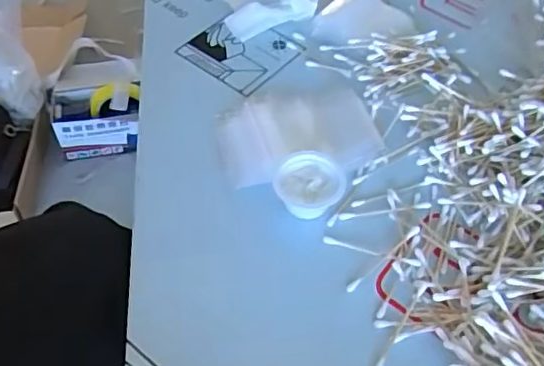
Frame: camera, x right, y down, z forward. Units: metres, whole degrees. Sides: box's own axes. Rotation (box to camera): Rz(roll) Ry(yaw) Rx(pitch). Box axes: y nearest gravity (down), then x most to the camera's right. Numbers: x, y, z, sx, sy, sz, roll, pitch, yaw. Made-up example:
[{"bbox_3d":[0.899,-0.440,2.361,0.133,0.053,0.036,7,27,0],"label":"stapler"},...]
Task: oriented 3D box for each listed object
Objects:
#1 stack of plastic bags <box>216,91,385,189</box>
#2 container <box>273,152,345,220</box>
[{"bbox_3d":[0.021,-0.043,0.486,0.126,0.014,0.090,-10,54,-11],"label":"stack of plastic bags"},{"bbox_3d":[0.029,0.000,0.440,0.052,0.020,0.047,-31,60,-24],"label":"container"}]

